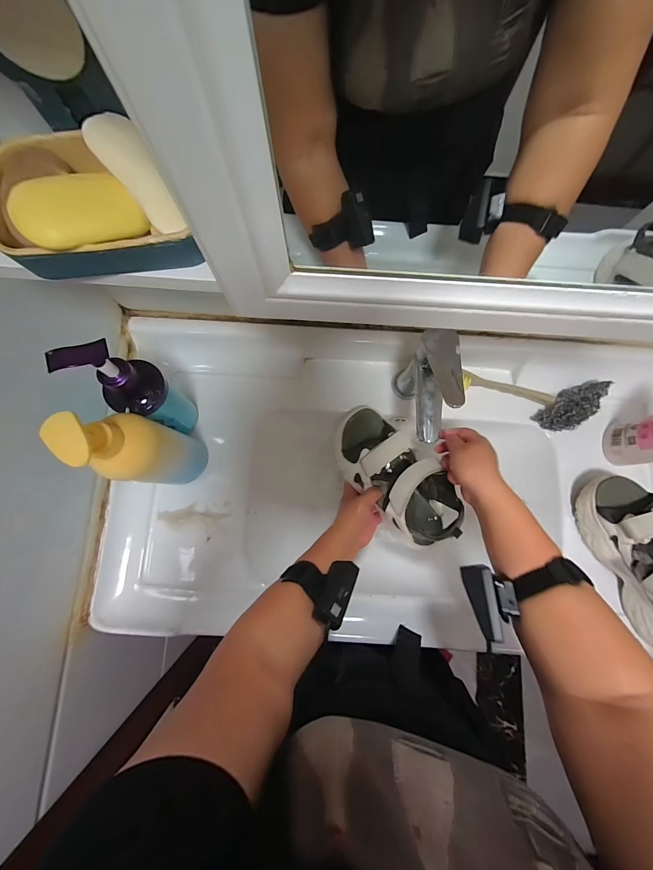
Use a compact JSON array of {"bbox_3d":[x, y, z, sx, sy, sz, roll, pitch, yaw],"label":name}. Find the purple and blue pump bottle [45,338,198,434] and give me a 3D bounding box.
[{"bbox_3d":[-0.233,-0.053,0.409,0.056,0.223,0.062,14,81,2],"label":"purple and blue pump bottle"}]

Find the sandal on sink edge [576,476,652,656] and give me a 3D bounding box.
[{"bbox_3d":[0.451,0.172,0.432,0.090,0.105,0.229,-15,81,-3],"label":"sandal on sink edge"}]

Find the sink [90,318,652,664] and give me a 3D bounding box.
[{"bbox_3d":[0.120,0.071,0.531,0.866,0.130,0.449,2,80,0],"label":"sink"}]

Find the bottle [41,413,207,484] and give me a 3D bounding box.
[{"bbox_3d":[-0.214,0.019,0.380,0.052,0.222,0.070,11,81,1],"label":"bottle"}]

